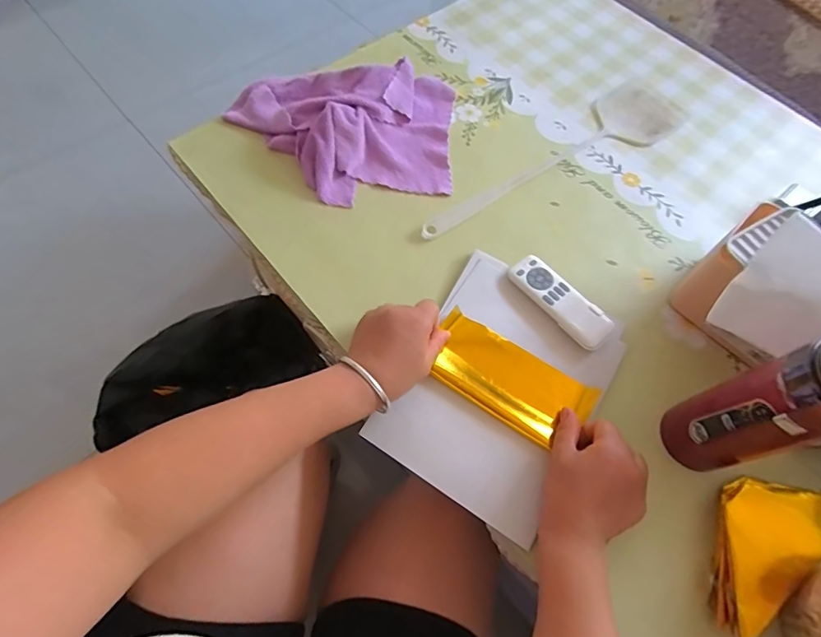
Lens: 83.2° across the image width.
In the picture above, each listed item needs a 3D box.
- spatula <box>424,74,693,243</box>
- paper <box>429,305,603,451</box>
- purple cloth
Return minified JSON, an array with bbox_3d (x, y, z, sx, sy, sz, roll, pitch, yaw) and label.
[{"bbox_3d":[0.199,-0.227,0.640,0.455,0.008,0.114,-30,69,-16],"label":"spatula"},{"bbox_3d":[0.101,0.062,0.481,0.167,0.025,0.079,33,67,13],"label":"paper"},{"bbox_3d":[-0.089,-0.250,0.614,0.307,0.049,0.210,-2,64,-4],"label":"purple cloth"}]

